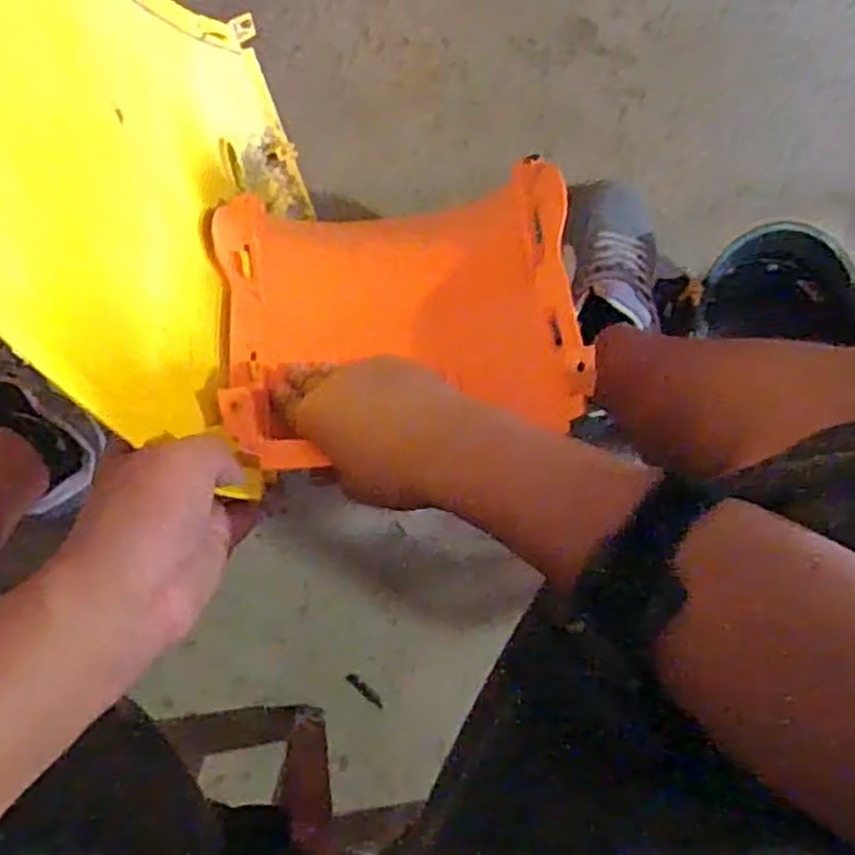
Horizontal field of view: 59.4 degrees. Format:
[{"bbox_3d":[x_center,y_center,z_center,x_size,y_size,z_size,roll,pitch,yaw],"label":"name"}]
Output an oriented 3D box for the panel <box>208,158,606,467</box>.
[{"bbox_3d":[-0.020,-0.077,0.483,0.229,0.050,0.227,-6,51,-1],"label":"panel"}]

